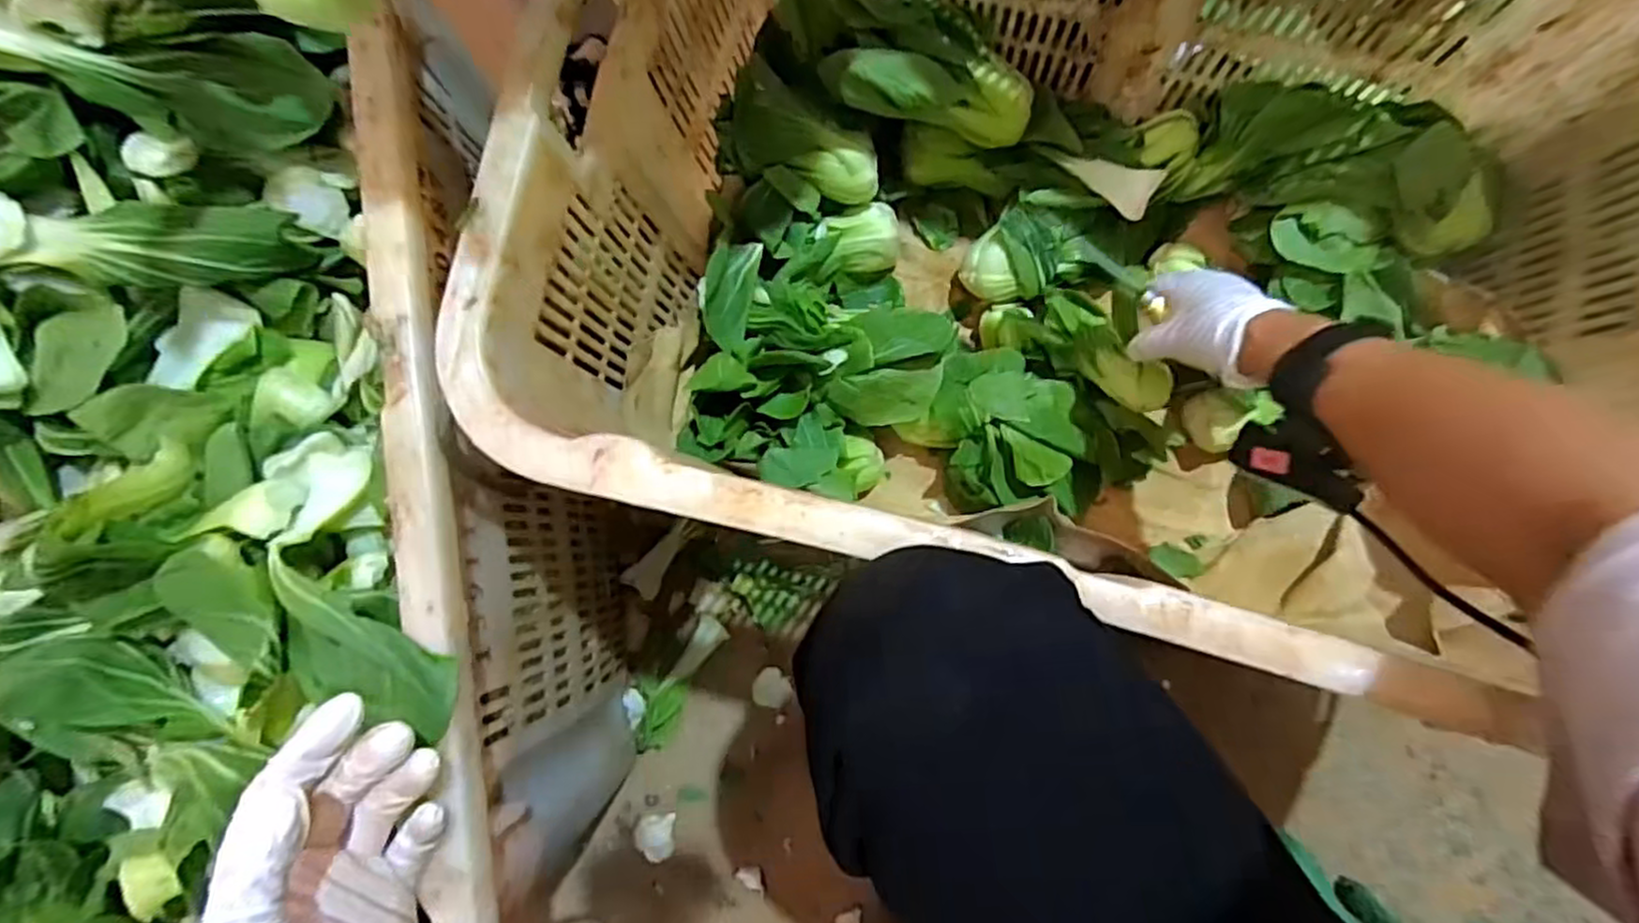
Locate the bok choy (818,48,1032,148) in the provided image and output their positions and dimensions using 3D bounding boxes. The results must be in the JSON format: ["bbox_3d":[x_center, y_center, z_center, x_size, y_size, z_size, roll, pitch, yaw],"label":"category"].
[{"bbox_3d":[0.093,-0.295,0.585,0.176,0.048,0.053,-1,83,-24],"label":"bok choy"}]

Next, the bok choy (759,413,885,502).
[{"bbox_3d":[0.012,-0.003,0.597,0.036,0.148,0.074,-23,82,31],"label":"bok choy"}]

